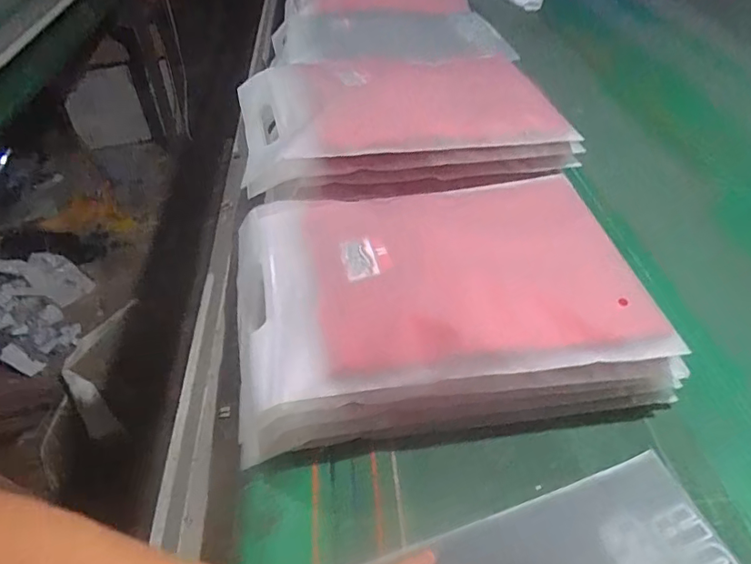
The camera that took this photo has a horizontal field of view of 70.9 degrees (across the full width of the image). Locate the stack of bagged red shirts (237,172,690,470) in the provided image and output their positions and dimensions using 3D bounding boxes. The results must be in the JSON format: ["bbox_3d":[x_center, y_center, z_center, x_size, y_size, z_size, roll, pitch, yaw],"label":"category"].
[{"bbox_3d":[0.052,0.006,0.493,0.351,0.097,0.253,-6,41,-6],"label":"stack of bagged red shirts"}]

